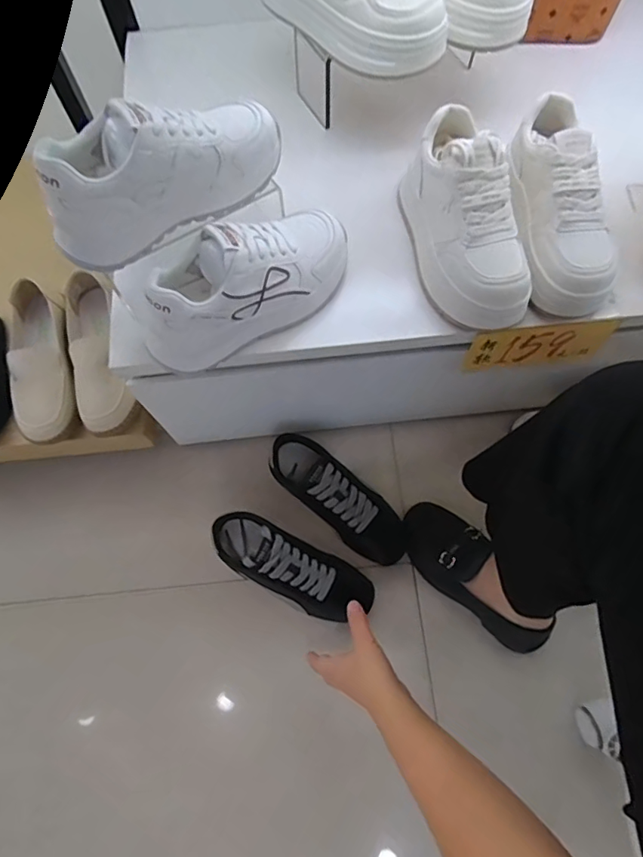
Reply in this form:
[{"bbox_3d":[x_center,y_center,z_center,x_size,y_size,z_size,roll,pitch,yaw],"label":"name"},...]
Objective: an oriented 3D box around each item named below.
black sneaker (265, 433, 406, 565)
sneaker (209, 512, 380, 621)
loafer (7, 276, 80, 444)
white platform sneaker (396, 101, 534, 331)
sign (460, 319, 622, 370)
[{"bbox_3d":[0.027,0.095,0.713,0.232,0.101,0.086,39,75,14],"label":"black sneaker"},{"bbox_3d":[-0.039,0.192,0.681,0.224,0.106,0.081,24,72,10],"label":"sneaker"},{"bbox_3d":[-0.388,-0.095,0.688,0.085,0.065,0.215,-16,70,-5],"label":"loafer"},{"bbox_3d":[0.154,-0.221,0.521,0.097,0.104,0.219,-12,70,-3],"label":"white platform sneaker"},{"bbox_3d":[0.252,-0.096,0.579,0.161,0.080,0.010,-4,60,-4],"label":"sign"}]

